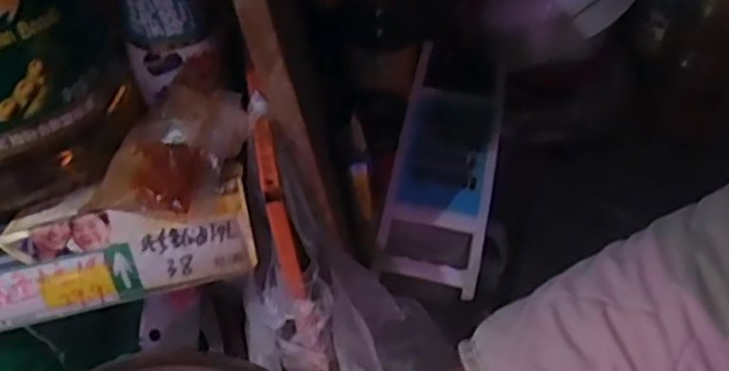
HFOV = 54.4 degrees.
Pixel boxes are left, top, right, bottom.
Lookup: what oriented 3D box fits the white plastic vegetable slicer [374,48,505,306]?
[{"bbox_3d":[0.076,-0.027,0.659,0.088,0.027,0.253,7,61,11],"label":"white plastic vegetable slicer"}]

